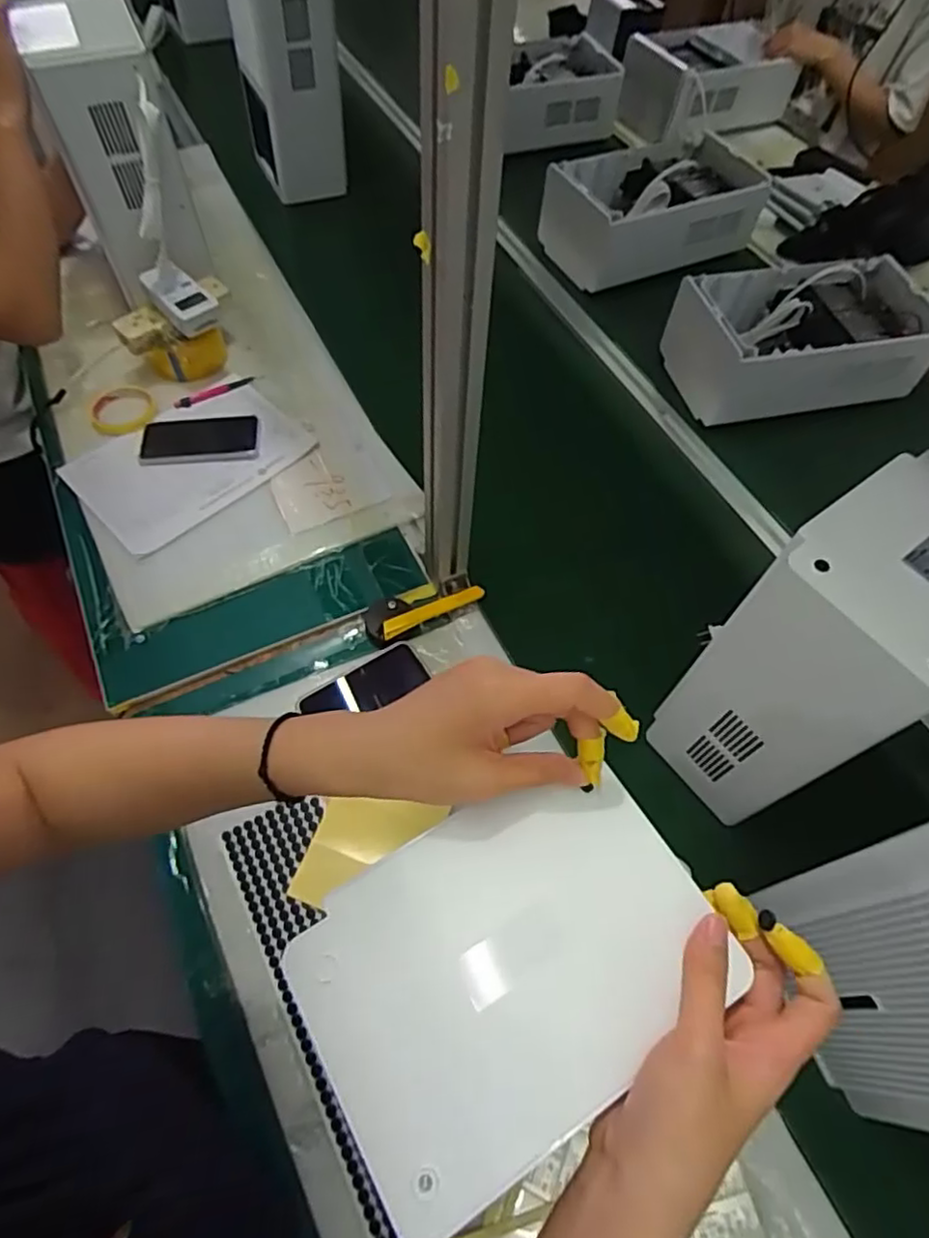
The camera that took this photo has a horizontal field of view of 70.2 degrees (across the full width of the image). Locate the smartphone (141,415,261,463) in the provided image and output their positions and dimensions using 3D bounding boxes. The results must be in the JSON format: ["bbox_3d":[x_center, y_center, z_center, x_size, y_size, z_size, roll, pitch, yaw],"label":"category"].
[{"bbox_3d":[-0.377,-0.255,0.945,0.168,0.016,0.081,-2,62,-8],"label":"smartphone"}]

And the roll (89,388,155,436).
[{"bbox_3d":[-0.500,-0.304,0.966,0.086,0.013,0.087,-9,64,-11],"label":"roll"}]

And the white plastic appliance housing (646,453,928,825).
[{"bbox_3d":[0.320,0.037,0.607,0.186,0.332,0.140,-33,70,-21],"label":"white plastic appliance housing"}]

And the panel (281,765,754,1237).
[{"bbox_3d":[0.023,0.165,0.319,0.188,0.018,0.140,-27,65,-18],"label":"panel"}]

